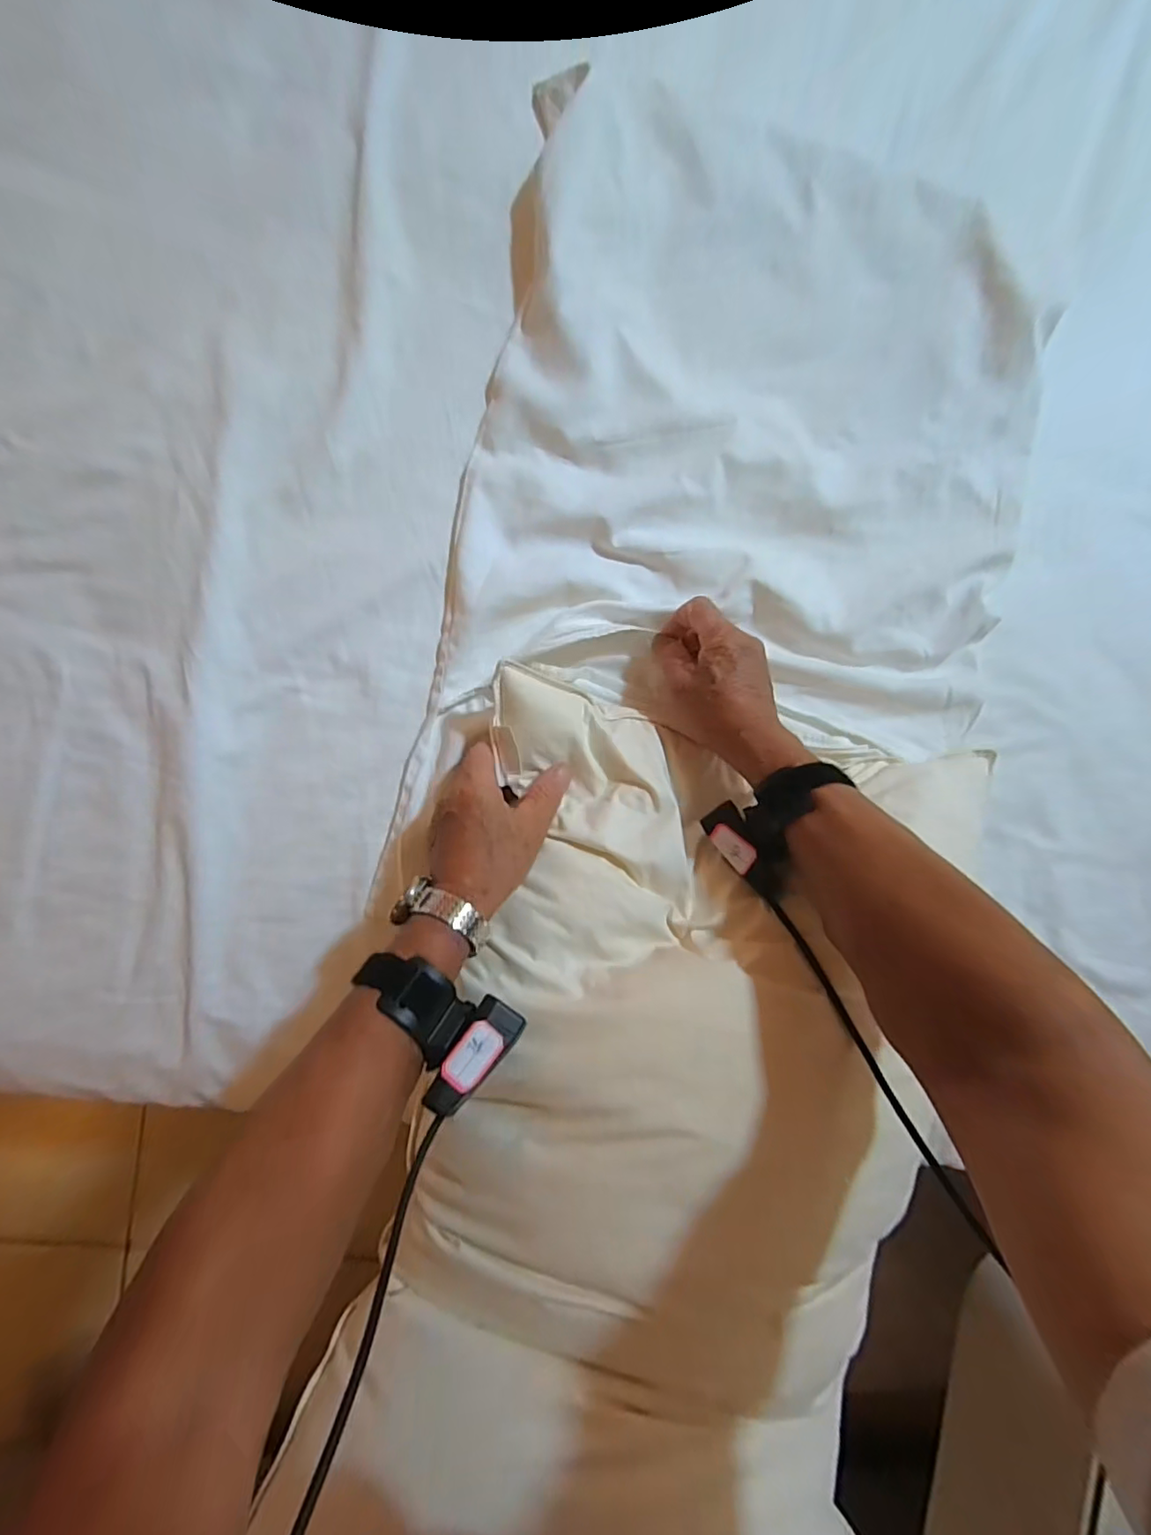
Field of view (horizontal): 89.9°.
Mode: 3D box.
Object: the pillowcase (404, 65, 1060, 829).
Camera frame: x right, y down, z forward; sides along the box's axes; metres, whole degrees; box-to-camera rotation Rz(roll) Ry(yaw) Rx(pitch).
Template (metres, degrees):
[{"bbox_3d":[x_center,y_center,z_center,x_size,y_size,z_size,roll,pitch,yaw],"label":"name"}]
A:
[{"bbox_3d":[0.164,-0.267,0.514,0.496,0.039,0.622,9,92,-6],"label":"pillowcase"}]

